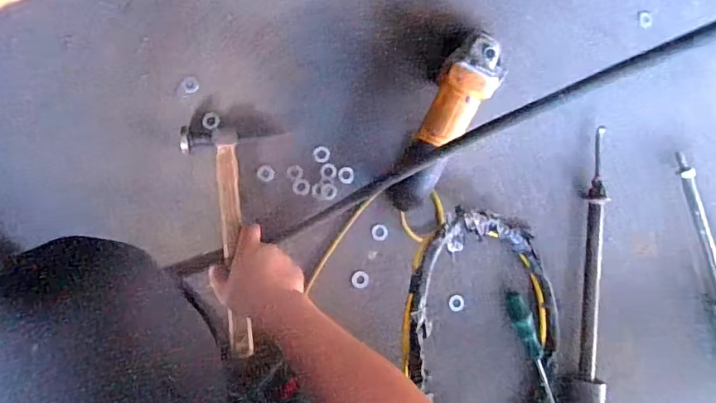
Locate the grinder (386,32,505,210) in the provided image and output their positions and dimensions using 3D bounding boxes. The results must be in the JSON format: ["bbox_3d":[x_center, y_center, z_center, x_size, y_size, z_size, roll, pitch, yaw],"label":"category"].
[{"bbox_3d":[0.126,-0.108,0.675,0.090,0.089,0.267,28,97,-6],"label":"grinder"}]

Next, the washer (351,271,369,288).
[{"bbox_3d":[0.004,0.115,0.699,0.026,0.004,0.024,0,87,-8],"label":"washer"}]

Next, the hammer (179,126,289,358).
[{"bbox_3d":[-0.159,0.050,0.636,0.117,0.034,0.304,-6,85,-8],"label":"hammer"}]

